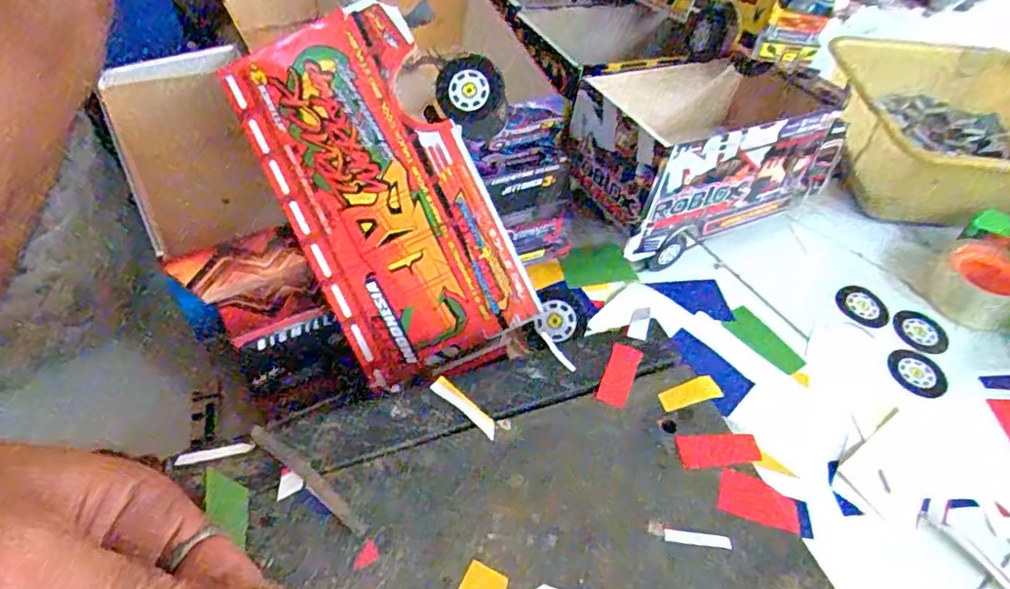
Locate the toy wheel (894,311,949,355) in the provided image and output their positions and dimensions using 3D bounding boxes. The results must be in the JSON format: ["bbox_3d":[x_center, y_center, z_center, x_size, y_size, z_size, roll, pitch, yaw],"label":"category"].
[{"bbox_3d":[0.447,0.040,0.649,0.054,0.005,0.054,2,50,-2],"label":"toy wheel"}]

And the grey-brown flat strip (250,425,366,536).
[{"bbox_3d":[-0.095,0.088,0.291,0.077,0.004,0.008,32,55,21],"label":"grey-brown flat strip"}]

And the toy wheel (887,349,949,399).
[{"bbox_3d":[0.419,0.080,0.612,0.055,0.006,0.055,2,50,-2],"label":"toy wheel"}]

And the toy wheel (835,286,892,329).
[{"bbox_3d":[0.396,0.012,0.664,0.056,0.005,0.056,2,50,-2],"label":"toy wheel"}]

